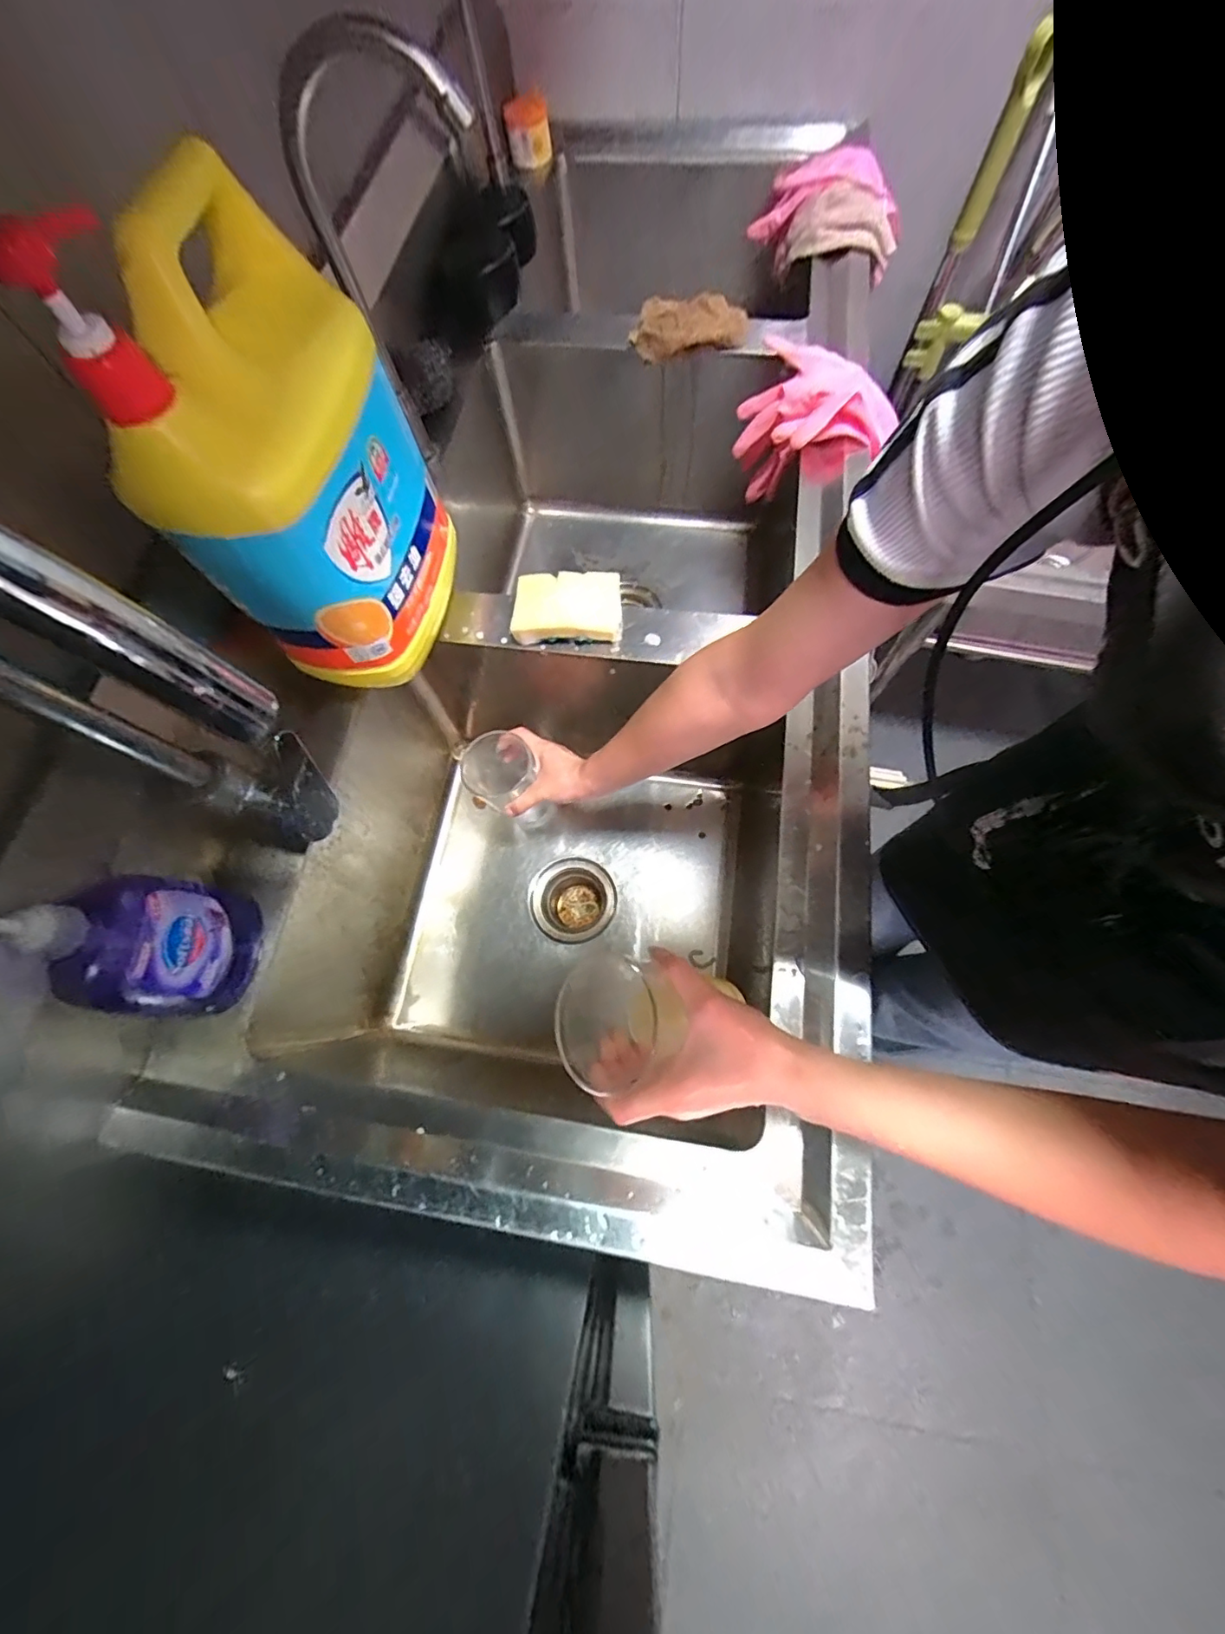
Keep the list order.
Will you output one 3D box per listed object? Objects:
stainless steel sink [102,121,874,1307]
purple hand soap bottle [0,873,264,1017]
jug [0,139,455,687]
[{"bbox_3d":[-0.022,-0.173,0.670,0.545,0.286,1.065,8,71,5],"label":"stainless steel sink"},{"bbox_3d":[-0.323,0.086,0.365,0.050,0.176,0.095,0,71,2],"label":"purple hand soap bottle"},{"bbox_3d":[-0.228,-0.256,0.393,0.129,0.276,0.194,0,71,2],"label":"jug"}]

